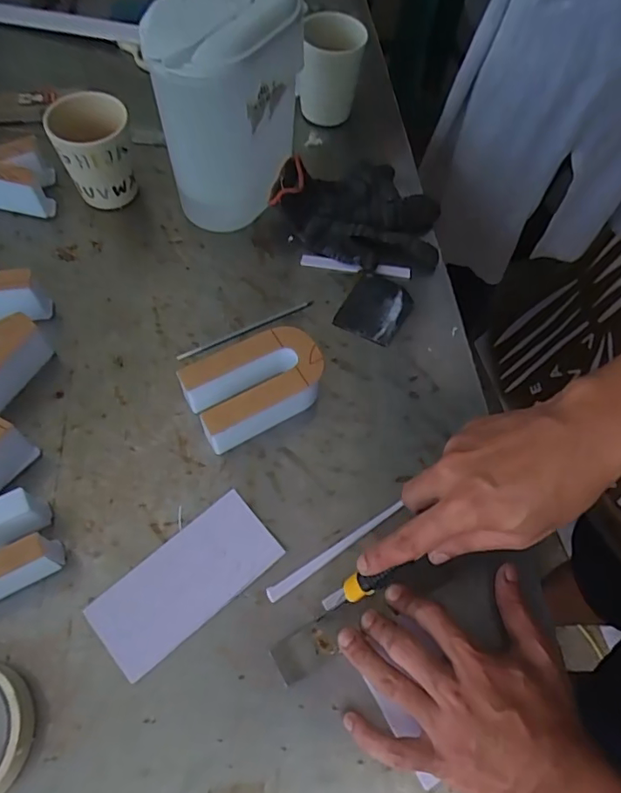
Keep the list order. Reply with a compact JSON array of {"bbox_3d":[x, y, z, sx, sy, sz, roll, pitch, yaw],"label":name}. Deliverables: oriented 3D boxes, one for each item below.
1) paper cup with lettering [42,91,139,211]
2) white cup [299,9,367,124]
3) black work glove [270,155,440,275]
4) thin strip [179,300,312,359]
[{"bbox_3d":[-0.206,-0.235,0.526,0.068,0.094,0.065,1,62,-3],"label":"paper cup with lettering"},{"bbox_3d":[0.023,-0.358,0.602,0.064,0.091,0.067,1,62,-3],"label":"white cup"},{"bbox_3d":[0.048,-0.196,0.552,0.169,0.045,0.141,8,62,1],"label":"black work glove"},{"bbox_3d":[-0.058,-0.062,0.497,0.134,0.006,0.007,-24,66,-15],"label":"thin strip"}]

